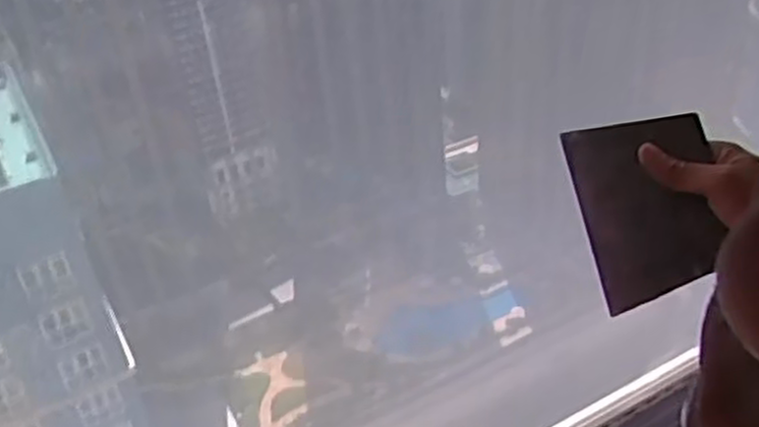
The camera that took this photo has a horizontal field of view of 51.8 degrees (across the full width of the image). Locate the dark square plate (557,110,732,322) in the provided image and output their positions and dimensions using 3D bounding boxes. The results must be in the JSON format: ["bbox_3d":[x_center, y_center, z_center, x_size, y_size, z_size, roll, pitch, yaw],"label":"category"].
[{"bbox_3d":[0.195,-0.006,0.566,0.094,0.008,0.132,-17,75,17],"label":"dark square plate"}]

